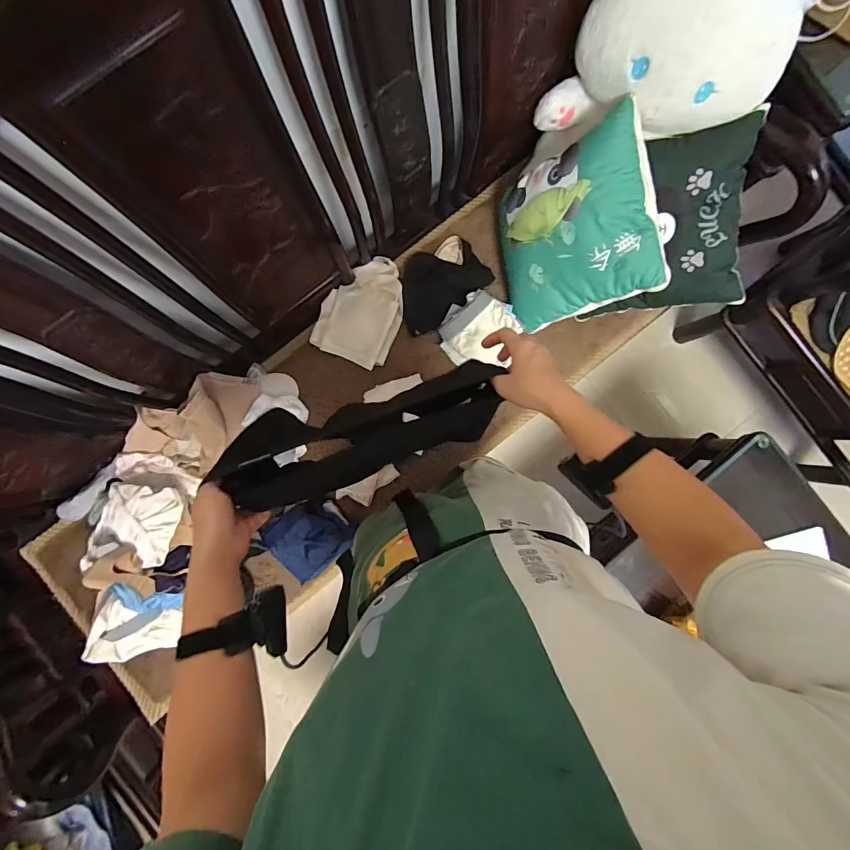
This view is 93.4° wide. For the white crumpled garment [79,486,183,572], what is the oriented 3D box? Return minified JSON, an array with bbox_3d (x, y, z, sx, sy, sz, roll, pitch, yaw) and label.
[{"bbox_3d":[-0.597,0.210,0.815,0.191,0.047,0.170,4,89,-3],"label":"white crumpled garment"}]

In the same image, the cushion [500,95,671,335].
[{"bbox_3d":[0.296,-0.396,0.833,0.317,0.083,0.328,-12,97,42],"label":"cushion"}]

